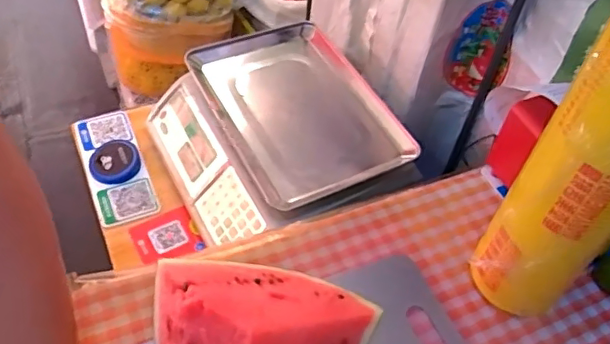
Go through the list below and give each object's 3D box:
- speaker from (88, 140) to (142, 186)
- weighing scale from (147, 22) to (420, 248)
[{"bbox_3d":[-0.296,-0.014,0.875,0.076,0.018,0.077,3,50,-3],"label":"speaker"},{"bbox_3d":[-0.053,-0.067,0.841,0.298,0.120,0.361,-20,55,-21],"label":"weighing scale"}]

